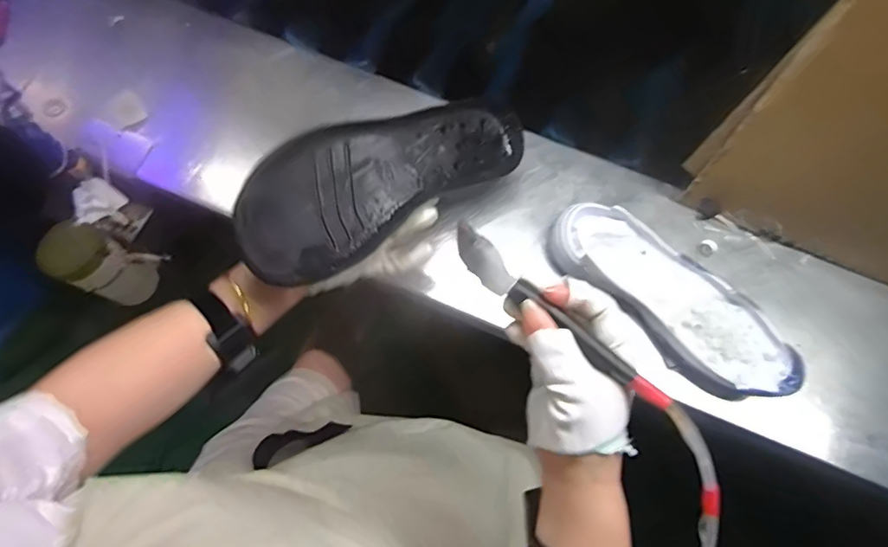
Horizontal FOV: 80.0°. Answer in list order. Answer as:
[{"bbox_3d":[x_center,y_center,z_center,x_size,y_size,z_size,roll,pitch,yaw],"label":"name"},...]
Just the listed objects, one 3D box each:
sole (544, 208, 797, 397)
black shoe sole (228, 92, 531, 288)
[{"bbox_3d":[0.232,0.027,0.548,0.269,0.048,0.094,37,76,11],"label":"sole"},{"bbox_3d":[-0.045,-0.098,0.491,0.317,0.021,0.107,-34,106,-31],"label":"black shoe sole"}]

